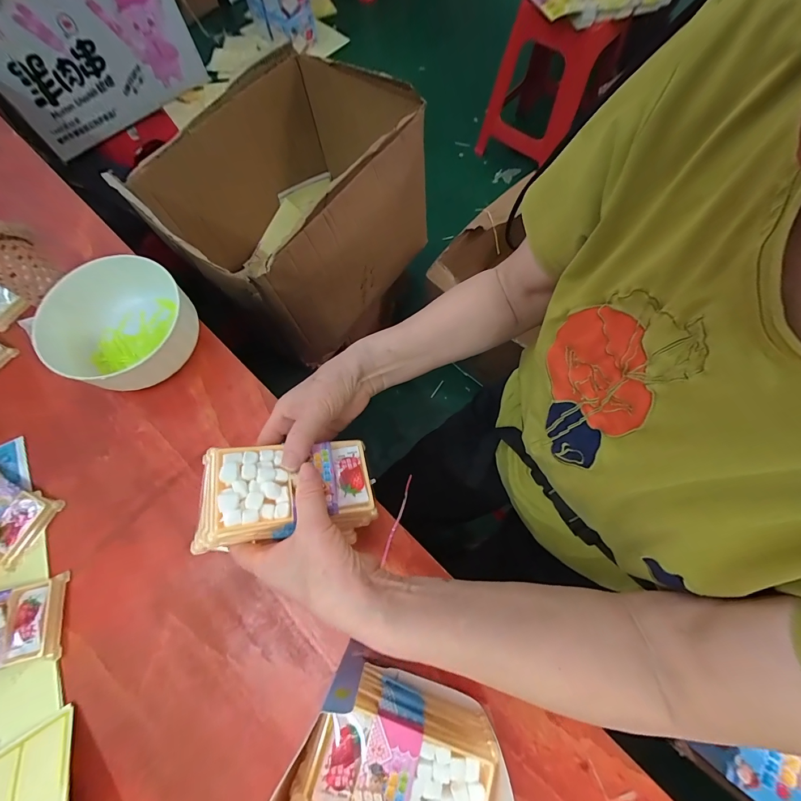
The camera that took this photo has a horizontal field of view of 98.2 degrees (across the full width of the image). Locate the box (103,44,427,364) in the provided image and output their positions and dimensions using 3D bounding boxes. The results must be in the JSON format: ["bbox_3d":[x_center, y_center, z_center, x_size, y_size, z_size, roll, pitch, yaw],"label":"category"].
[{"bbox_3d":[-0.245,-0.444,0.781,0.487,0.338,0.547,34,75,14],"label":"box"}]

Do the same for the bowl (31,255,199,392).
[{"bbox_3d":[-0.341,-0.086,0.426,0.165,0.074,0.137,-39,74,-12],"label":"bowl"}]

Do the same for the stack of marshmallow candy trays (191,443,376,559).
[{"bbox_3d":[-0.096,0.079,0.305,0.140,0.040,0.081,-1,68,-27],"label":"stack of marshmallow candy trays"}]

